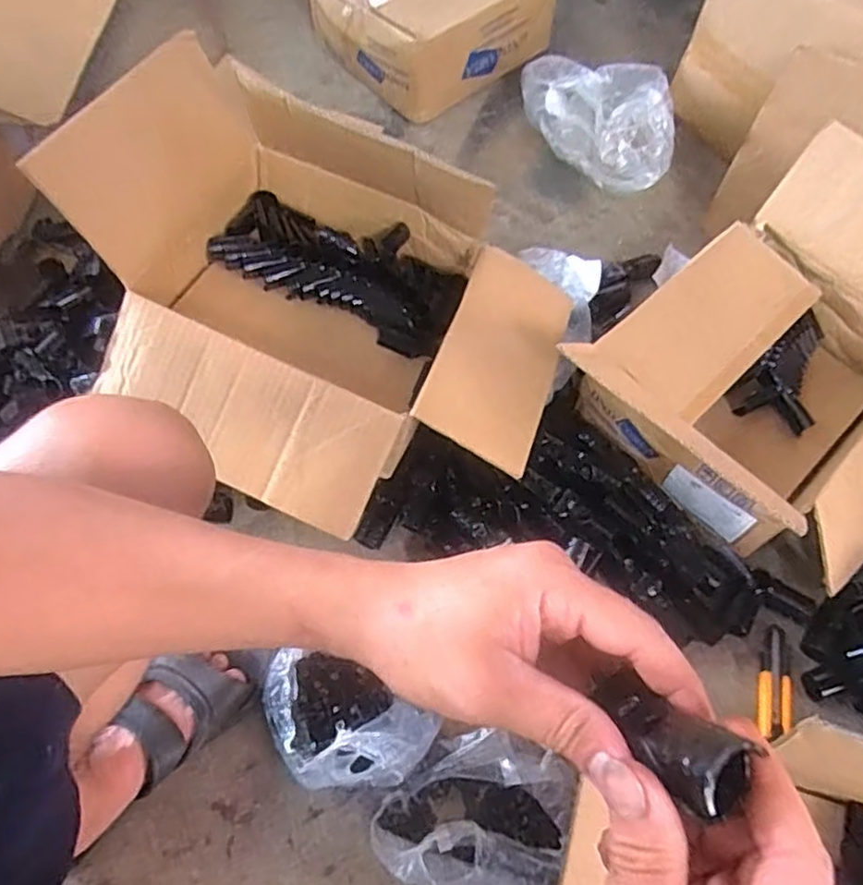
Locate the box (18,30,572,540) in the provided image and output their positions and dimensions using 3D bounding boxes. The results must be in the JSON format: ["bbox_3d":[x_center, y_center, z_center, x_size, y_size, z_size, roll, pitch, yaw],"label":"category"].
[{"bbox_3d":[-0.112,-0.142,0.700,0.490,0.219,0.382,22,65,7],"label":"box"}]

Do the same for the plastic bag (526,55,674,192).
[{"bbox_3d":[0.242,-0.478,1.008,0.261,0.106,0.157,31,66,11],"label":"plastic bag"}]

